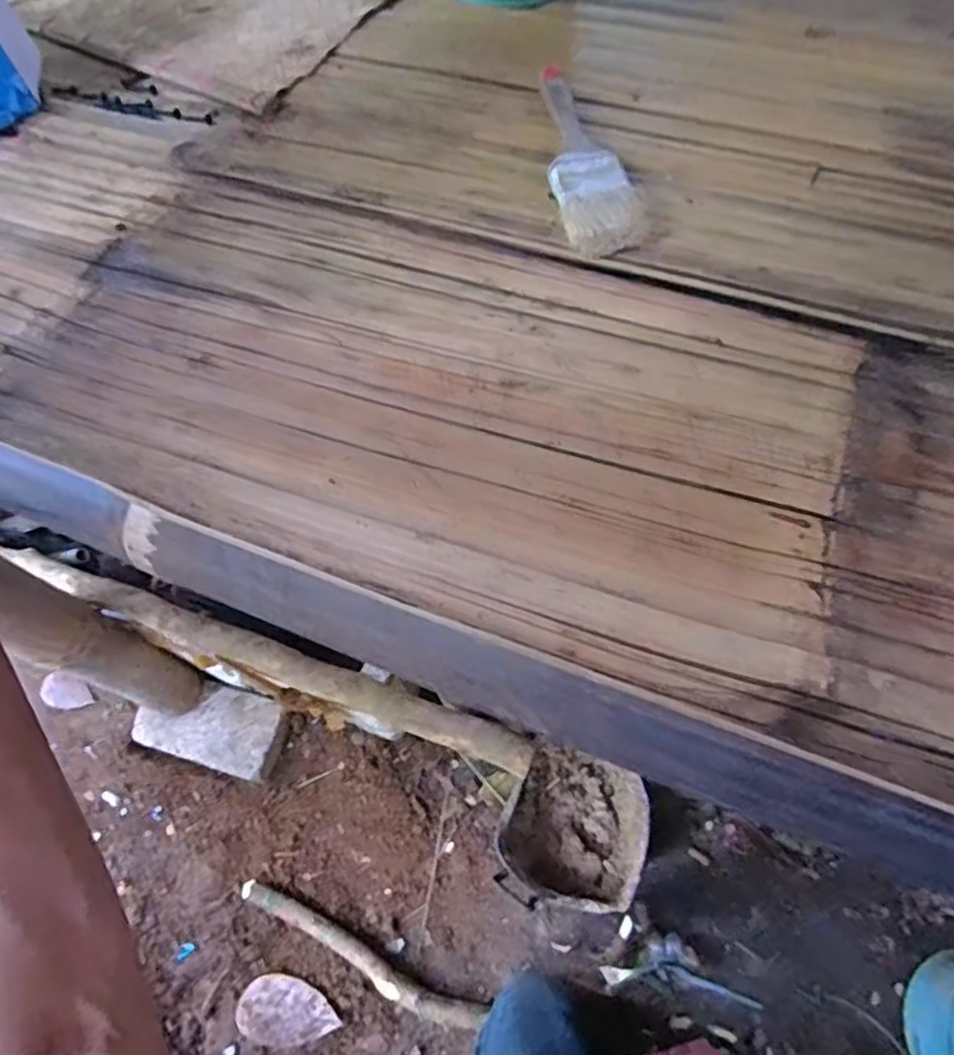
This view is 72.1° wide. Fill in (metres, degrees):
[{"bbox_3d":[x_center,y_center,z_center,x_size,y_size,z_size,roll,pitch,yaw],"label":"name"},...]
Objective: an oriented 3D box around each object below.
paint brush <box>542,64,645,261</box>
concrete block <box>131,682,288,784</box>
[{"bbox_3d":[0.066,-0.241,0.429,0.047,0.020,0.168,-12,65,-2],"label":"paint brush"},{"bbox_3d":[-0.385,0.283,0.941,0.215,0.041,0.113,13,66,11],"label":"concrete block"}]

